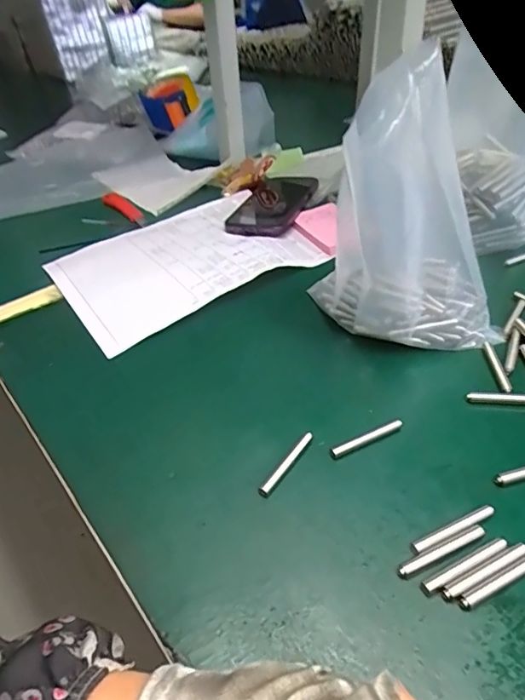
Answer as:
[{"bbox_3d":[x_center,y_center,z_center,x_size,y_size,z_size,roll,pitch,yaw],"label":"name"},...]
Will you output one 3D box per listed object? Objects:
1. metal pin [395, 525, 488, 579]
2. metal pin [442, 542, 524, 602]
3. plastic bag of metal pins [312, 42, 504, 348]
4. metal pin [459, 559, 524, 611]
[{"bbox_3d":[0.105,0.117,0.285,0.059,0.004,0.008,-19,44,-16],"label":"metal pin"},{"bbox_3d":[0.126,0.124,0.273,0.058,0.004,0.007,-20,44,-17],"label":"metal pin"},{"bbox_3d":[0.119,-0.099,0.379,0.160,0.197,0.067,8,43,13],"label":"plastic bag of metal pins"},{"bbox_3d":[0.134,0.128,0.270,0.058,0.004,0.008,-19,44,-16],"label":"metal pin"}]

